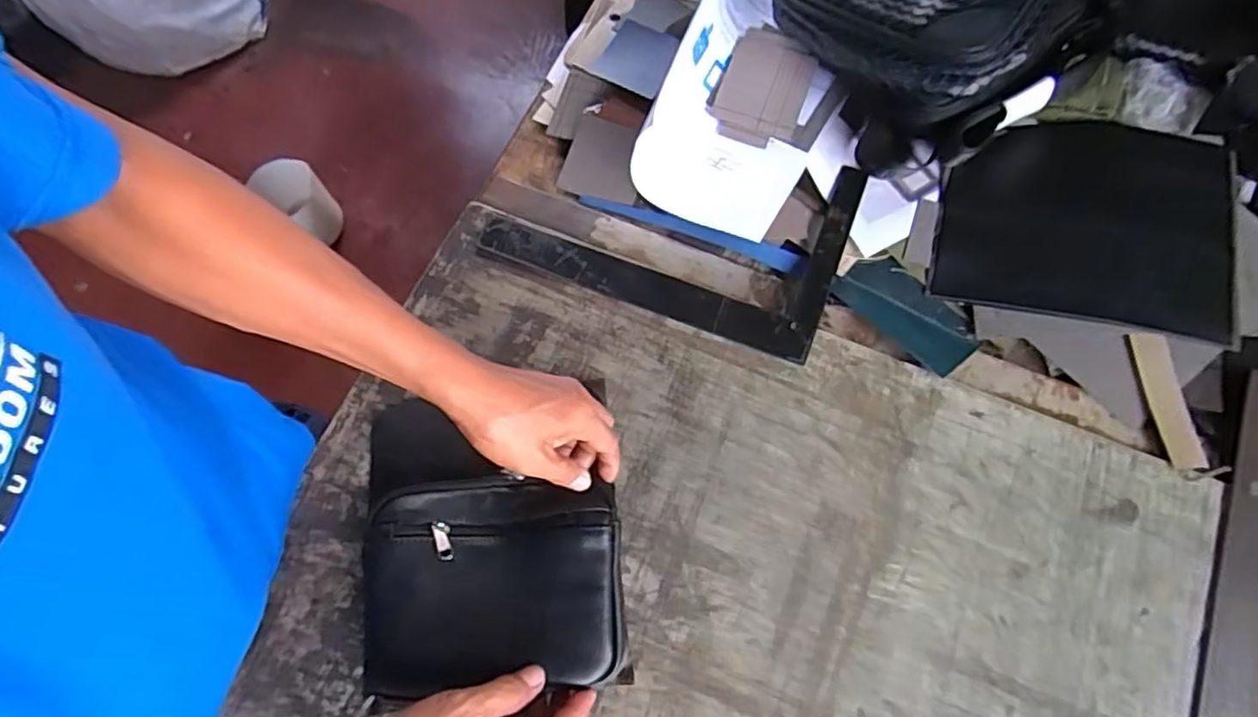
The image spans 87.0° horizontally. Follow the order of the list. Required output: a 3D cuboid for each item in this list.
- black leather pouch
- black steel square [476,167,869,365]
[{"bbox_3d":[-0.097,0.159,0.478,0.183,0.030,0.141,-3,69,0],"label":"black leather pouch"},{"bbox_3d":[0.043,-0.133,0.603,0.300,0.009,0.206,21,71,9],"label":"black steel square"}]

